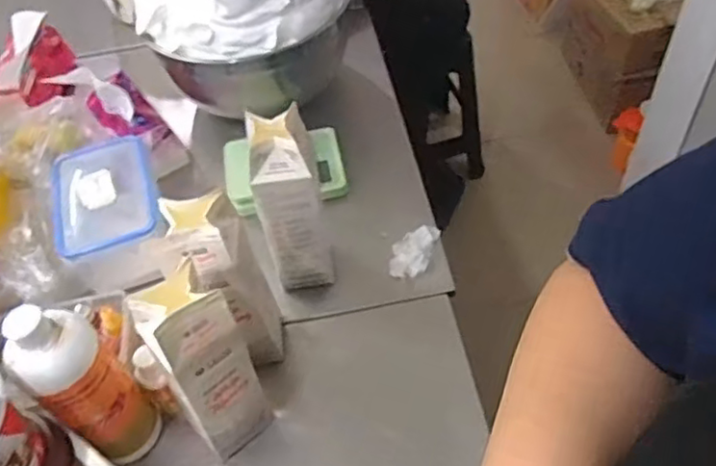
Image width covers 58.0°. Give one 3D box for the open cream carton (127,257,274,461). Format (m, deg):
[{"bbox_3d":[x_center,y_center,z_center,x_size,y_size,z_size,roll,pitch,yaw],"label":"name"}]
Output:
[{"bbox_3d":[-0.151,0.139,0.658,0.078,0.246,0.077,-33,55,-19],"label":"open cream carton"}]

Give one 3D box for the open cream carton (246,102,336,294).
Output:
[{"bbox_3d":[-0.077,-0.034,0.781,0.077,0.233,0.079,-10,51,-2],"label":"open cream carton"}]

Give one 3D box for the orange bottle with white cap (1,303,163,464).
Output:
[{"bbox_3d":[-0.272,0.158,0.657,0.073,0.242,0.079,29,60,26],"label":"orange bottle with white cap"}]

